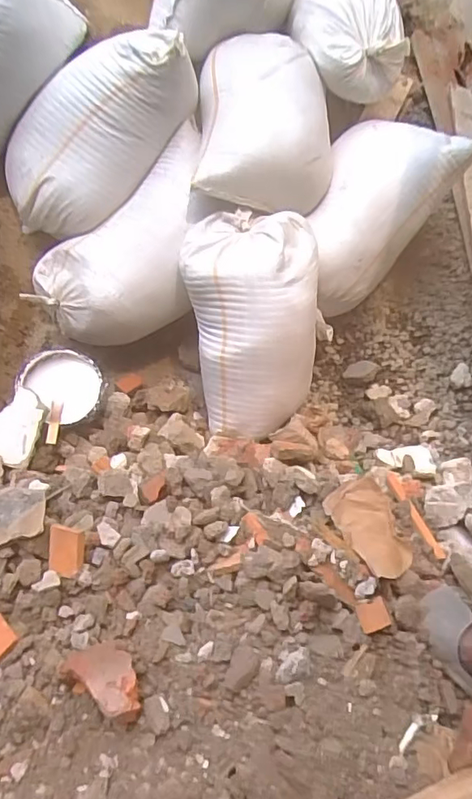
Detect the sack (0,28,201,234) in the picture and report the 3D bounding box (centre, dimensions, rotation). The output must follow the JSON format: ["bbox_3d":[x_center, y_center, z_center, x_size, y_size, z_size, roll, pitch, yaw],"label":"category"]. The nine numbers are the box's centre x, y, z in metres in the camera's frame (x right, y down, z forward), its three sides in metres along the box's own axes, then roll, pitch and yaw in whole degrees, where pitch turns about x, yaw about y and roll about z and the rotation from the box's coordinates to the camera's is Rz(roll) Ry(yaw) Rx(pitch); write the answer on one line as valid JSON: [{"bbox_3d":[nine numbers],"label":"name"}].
[{"bbox_3d":[-0.311,-0.597,1.207,0.520,0.290,0.210,-42,46,6],"label":"sack"}]

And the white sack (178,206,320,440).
[{"bbox_3d":[0.044,-0.156,1.184,0.276,0.510,0.200,3,23,16],"label":"white sack"}]

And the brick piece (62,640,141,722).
[{"bbox_3d":[-0.178,0.399,0.727,0.121,0.052,0.071,26,39,31],"label":"brick piece"}]

